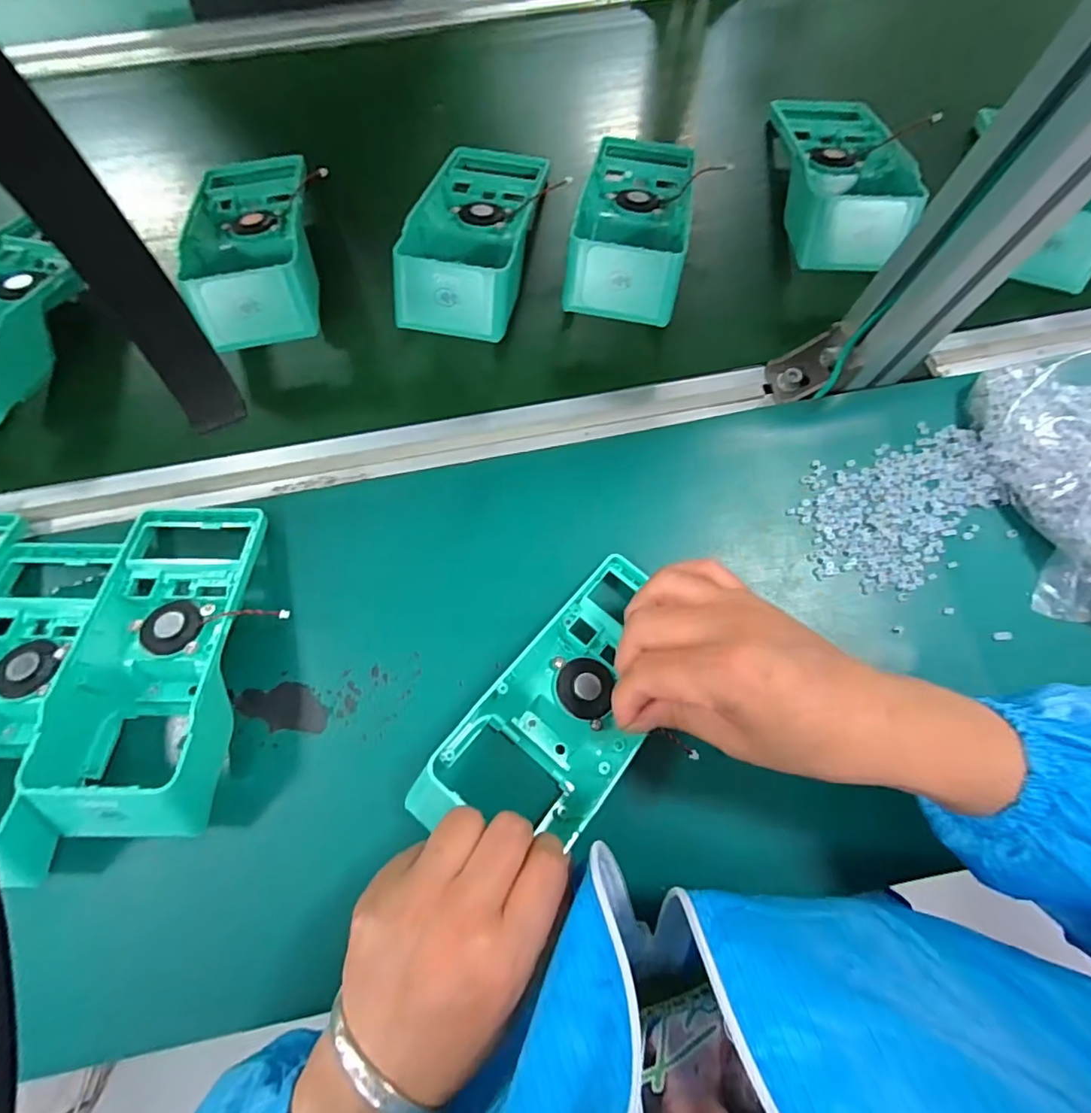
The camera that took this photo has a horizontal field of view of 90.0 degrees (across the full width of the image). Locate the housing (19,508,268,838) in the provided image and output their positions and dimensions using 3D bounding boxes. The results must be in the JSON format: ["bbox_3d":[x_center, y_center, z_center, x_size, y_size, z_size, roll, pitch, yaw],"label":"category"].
[{"bbox_3d":[-0.222,0.055,0.315,0.093,0.052,0.188,-1,74,0],"label":"housing"}]

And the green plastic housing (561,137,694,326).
[{"bbox_3d":[0.067,-0.257,0.409,0.087,0.056,0.191,12,74,4],"label":"green plastic housing"}]

